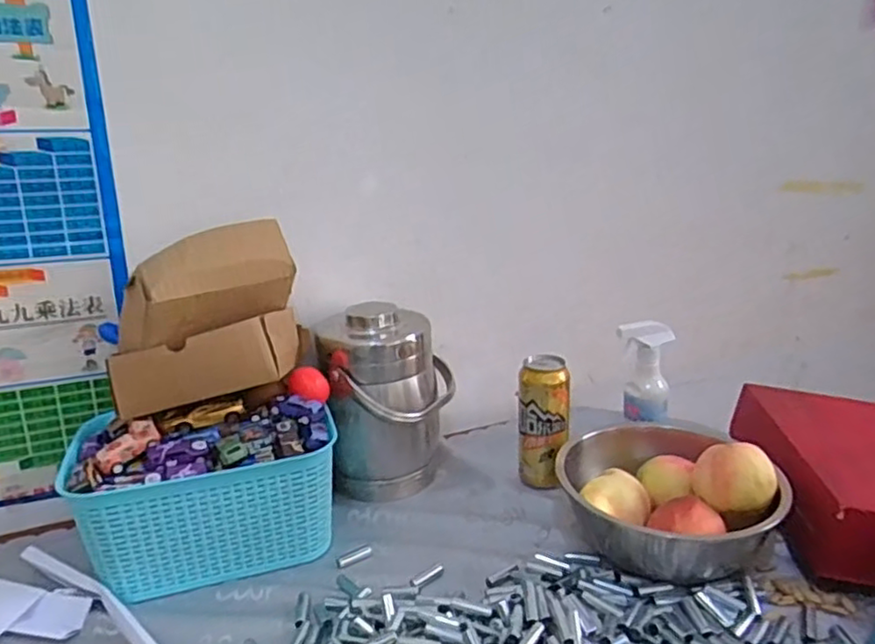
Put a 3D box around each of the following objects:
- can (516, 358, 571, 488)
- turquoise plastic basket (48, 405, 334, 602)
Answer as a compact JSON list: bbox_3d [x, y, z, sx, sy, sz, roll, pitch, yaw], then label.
[{"bbox_3d":[0.138,0.135,0.853,0.065,0.167,0.059,-1,18,4],"label":"can"},{"bbox_3d":[-0.257,0.192,0.744,0.267,0.139,0.162,-8,18,-18],"label":"turquoise plastic basket"}]

